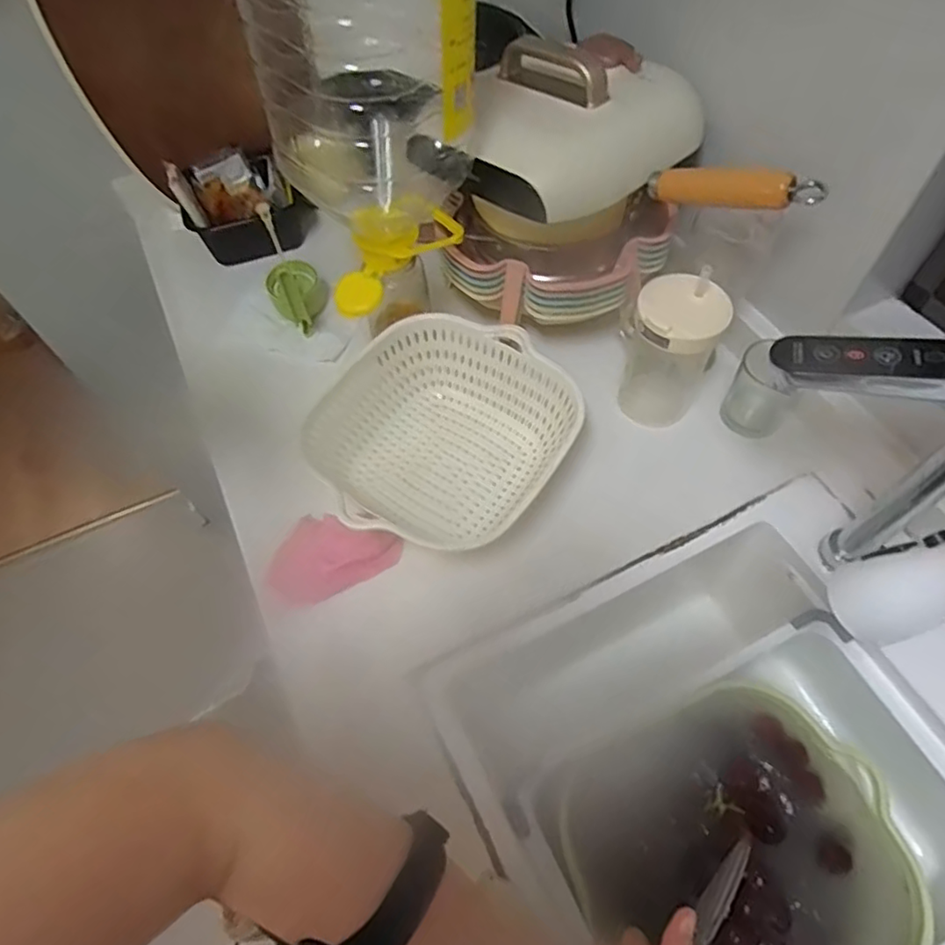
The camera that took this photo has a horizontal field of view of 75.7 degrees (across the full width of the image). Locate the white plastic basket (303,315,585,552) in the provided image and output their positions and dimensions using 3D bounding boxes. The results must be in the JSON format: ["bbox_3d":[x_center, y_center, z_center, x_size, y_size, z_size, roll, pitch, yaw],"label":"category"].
[{"bbox_3d":[-0.029,-0.037,0.612,0.199,0.101,0.217,36,67,22],"label":"white plastic basket"}]

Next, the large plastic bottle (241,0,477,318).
[{"bbox_3d":[-0.084,-0.312,0.485,0.156,0.316,0.138,-12,59,-4],"label":"large plastic bottle"}]

